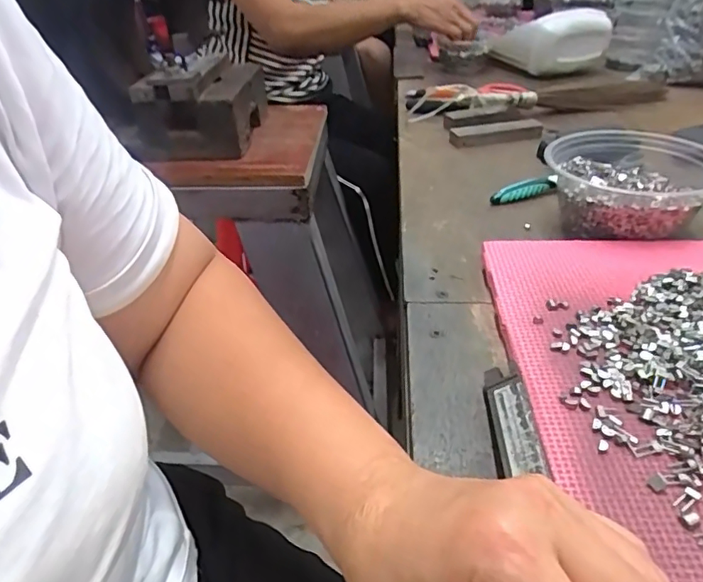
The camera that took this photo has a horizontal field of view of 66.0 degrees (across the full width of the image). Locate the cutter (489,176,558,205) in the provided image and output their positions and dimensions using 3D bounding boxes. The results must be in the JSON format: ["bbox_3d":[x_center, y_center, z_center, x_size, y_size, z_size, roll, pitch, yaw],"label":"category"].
[{"bbox_3d":[0.165,-0.096,0.513,0.068,0.019,0.010,-11,34,-16],"label":"cutter"}]

